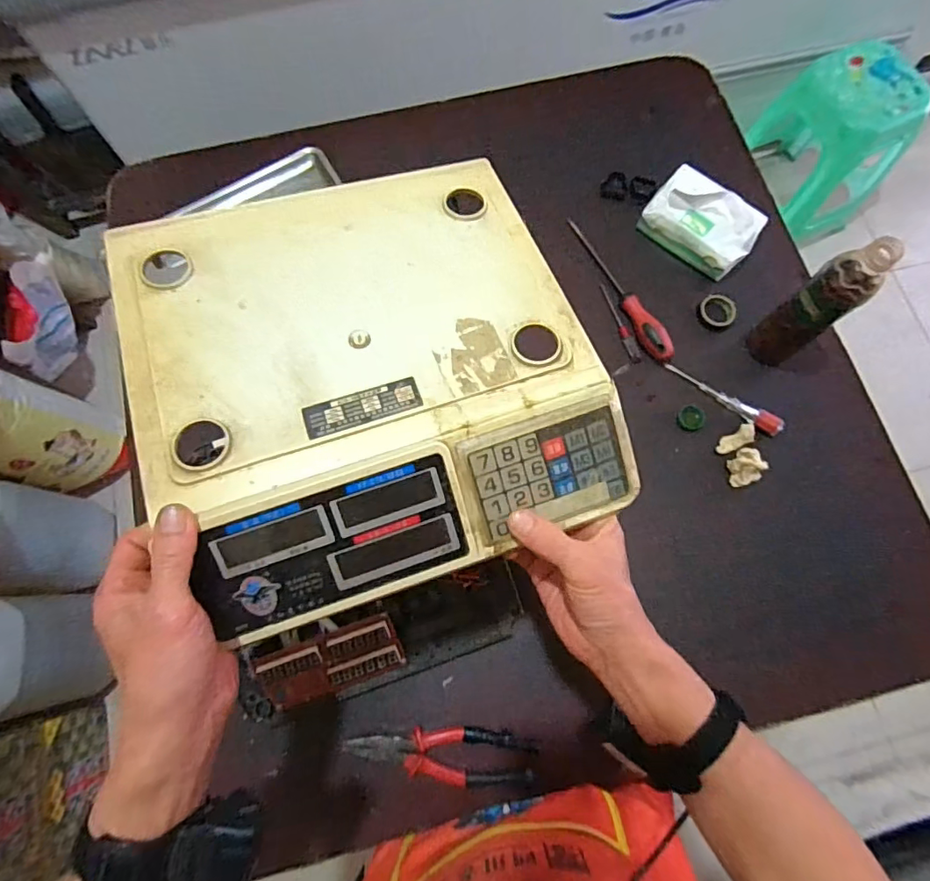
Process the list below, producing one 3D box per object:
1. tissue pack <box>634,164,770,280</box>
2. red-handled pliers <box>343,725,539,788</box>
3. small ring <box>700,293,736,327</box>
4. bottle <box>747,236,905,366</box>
[{"bbox_3d":[0.330,-0.305,0.725,0.148,0.068,0.094,38,78,9],"label":"tissue pack"},{"bbox_3d":[-0.025,0.337,0.569,0.199,0.019,0.056,11,75,2],"label":"red-handled pliers"},{"bbox_3d":[0.345,-0.177,0.713,0.044,0.014,0.042,0,75,-1],"label":"small ring"},{"bbox_3d":[0.402,-0.150,0.612,0.057,0.195,0.061,30,77,7],"label":"bottle"}]

